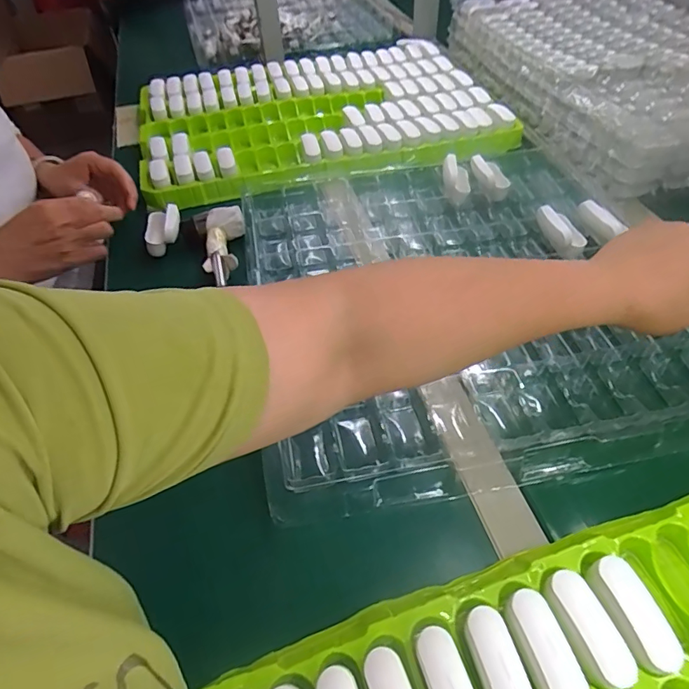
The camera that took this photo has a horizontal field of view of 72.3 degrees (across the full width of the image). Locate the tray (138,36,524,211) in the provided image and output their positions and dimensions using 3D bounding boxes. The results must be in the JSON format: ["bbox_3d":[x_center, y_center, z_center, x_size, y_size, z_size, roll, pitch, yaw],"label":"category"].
[{"bbox_3d":[-0.049,-0.384,0.782,0.575,0.048,0.397,-15,51,-9],"label":"tray"}]

